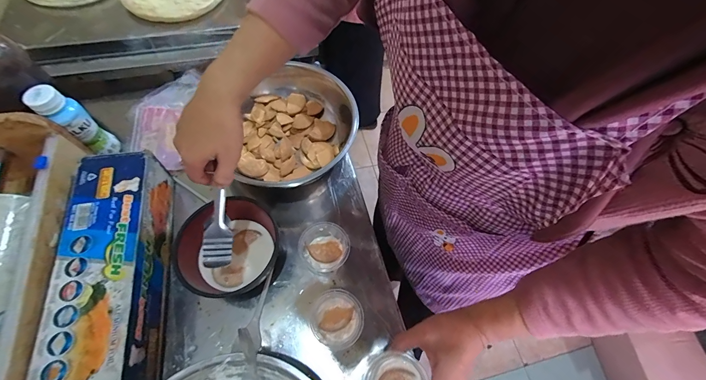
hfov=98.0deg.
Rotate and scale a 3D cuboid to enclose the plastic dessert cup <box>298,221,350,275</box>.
[{"bbox_3d":[-0.046,0.089,0.476,0.079,0.042,0.071,7,61,-1],"label":"plastic dessert cup"}]

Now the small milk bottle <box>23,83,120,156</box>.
[{"bbox_3d":[-0.448,-0.107,0.499,0.040,0.134,0.050,36,65,15],"label":"small milk bottle"}]

